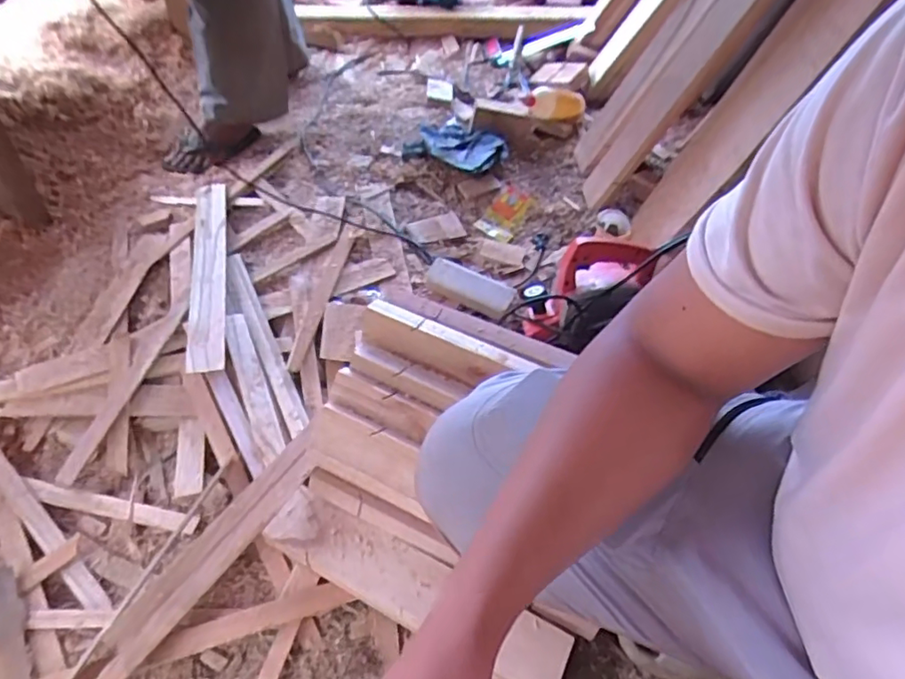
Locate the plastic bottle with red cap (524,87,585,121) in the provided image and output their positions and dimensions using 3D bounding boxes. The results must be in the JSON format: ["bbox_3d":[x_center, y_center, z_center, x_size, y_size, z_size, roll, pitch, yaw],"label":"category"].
[{"bbox_3d":[0.252,-0.592,1.490,0.238,0.058,0.092,-19,52,-38],"label":"plastic bottle with red cap"}]

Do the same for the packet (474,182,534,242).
[{"bbox_3d":[0.115,-0.275,1.277,0.075,0.008,0.168,31,58,2],"label":"packet"}]

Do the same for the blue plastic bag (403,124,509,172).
[{"bbox_3d":[0.008,-0.459,1.400,0.240,0.030,0.157,18,52,13],"label":"blue plastic bag"}]

